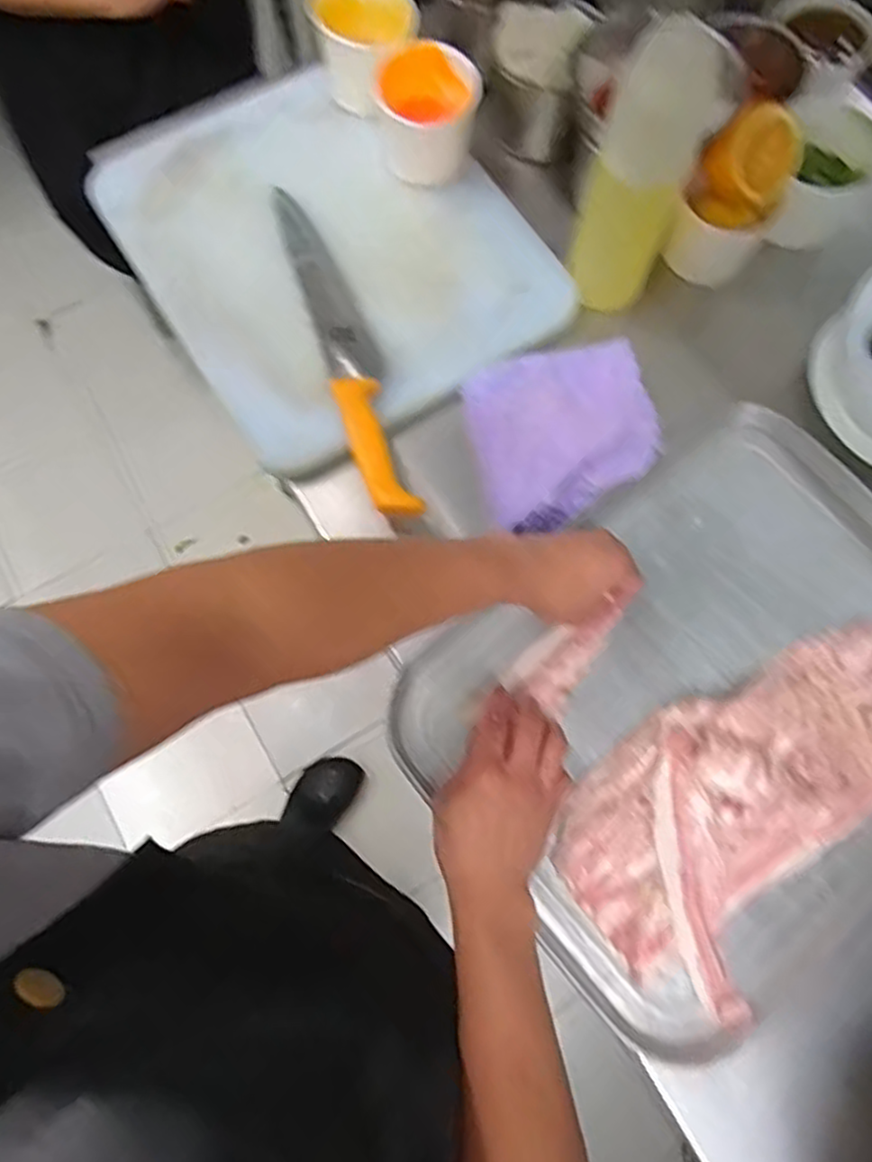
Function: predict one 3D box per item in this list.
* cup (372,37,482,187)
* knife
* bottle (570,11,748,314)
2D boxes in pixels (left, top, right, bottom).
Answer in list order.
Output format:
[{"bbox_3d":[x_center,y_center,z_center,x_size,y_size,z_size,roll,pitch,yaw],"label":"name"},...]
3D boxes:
[{"bbox_3d":[-0.009,-0.438,0.670,0.089,0.079,0.094,-14,74,-6],"label":"cup"},{"bbox_3d":[-0.078,-0.213,0.632,0.050,0.028,0.345,-16,74,-6],"label":"knife"},{"bbox_3d":[0.165,-0.312,0.572,0.074,0.223,0.057,25,74,6],"label":"bottle"}]

